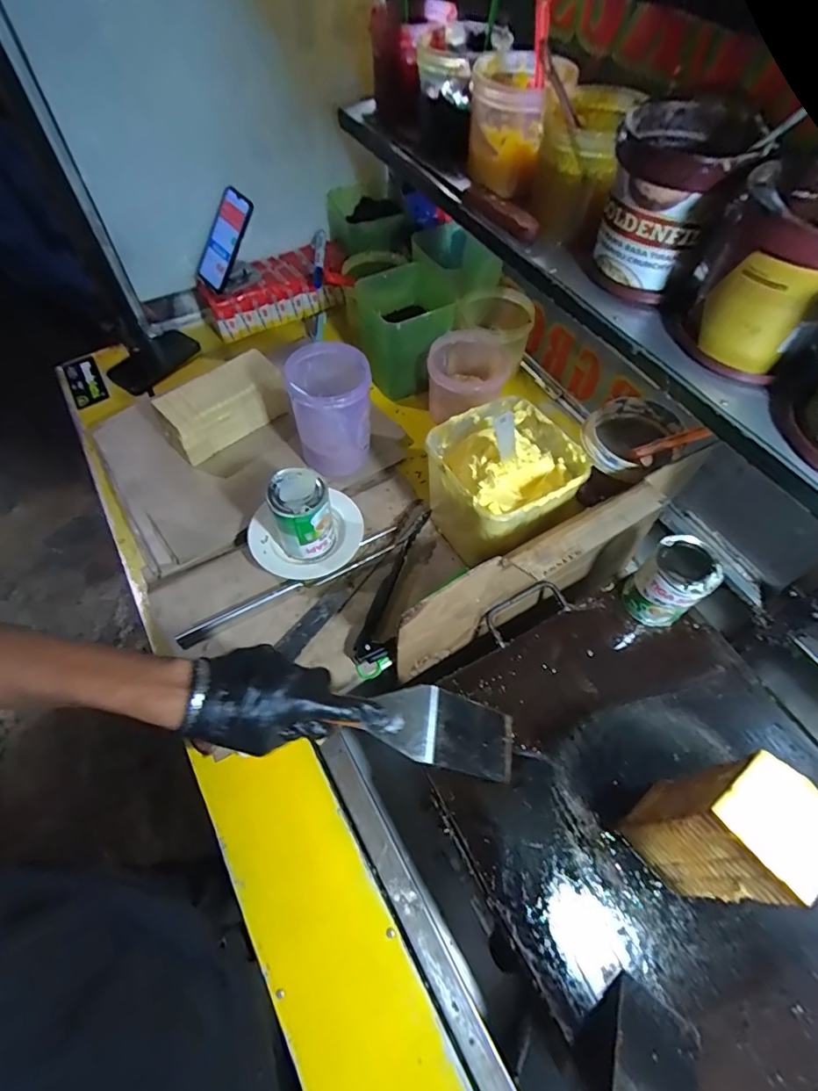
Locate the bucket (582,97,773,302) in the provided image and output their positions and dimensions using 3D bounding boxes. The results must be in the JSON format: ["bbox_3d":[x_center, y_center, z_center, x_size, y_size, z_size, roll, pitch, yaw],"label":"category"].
[{"bbox_3d":[0.248,-0.334,0.490,0.112,0.131,0.118,-2,60,3],"label":"bucket"}]

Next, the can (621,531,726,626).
[{"bbox_3d":[0.312,0.047,0.601,0.069,0.119,0.072,-2,60,3],"label":"can"}]

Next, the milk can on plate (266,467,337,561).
[{"bbox_3d":[-0.136,-0.041,0.625,0.067,0.095,0.072,-2,60,3],"label":"milk can on plate"}]

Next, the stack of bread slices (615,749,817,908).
[{"bbox_3d":[0.272,0.251,0.443,0.081,0.183,0.077,-40,66,-18],"label":"stack of bread slices"}]

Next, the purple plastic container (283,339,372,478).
[{"bbox_3d":[-0.111,-0.185,0.705,0.096,0.160,0.109,-15,60,-5],"label":"purple plastic container"}]

